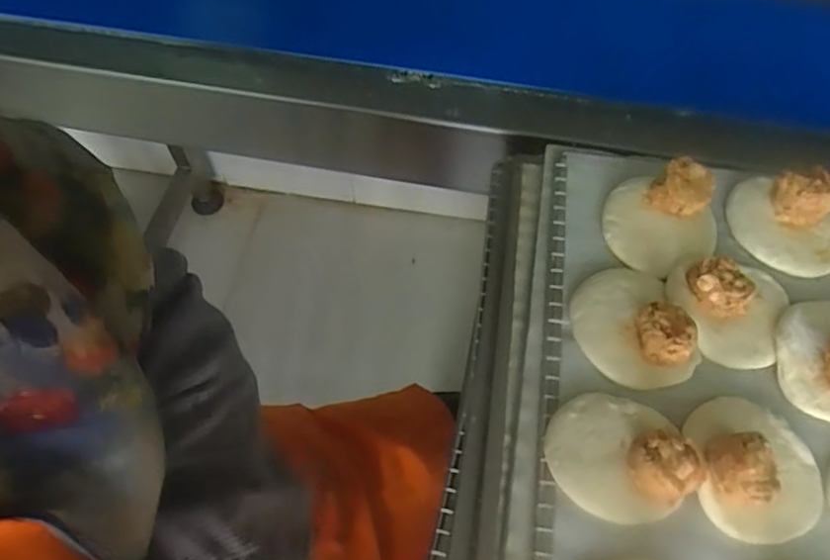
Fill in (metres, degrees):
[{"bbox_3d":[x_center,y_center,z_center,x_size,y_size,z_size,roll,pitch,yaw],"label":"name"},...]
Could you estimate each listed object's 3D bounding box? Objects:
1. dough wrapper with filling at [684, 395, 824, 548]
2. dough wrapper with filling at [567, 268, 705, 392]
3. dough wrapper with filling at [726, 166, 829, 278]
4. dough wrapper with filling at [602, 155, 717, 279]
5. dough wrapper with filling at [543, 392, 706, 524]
[{"bbox_3d":[0.211,0.111,0.376,0.077,0.034,0.085,-6,62,-3],"label":"dough wrapper with filling"},{"bbox_3d":[0.149,0.028,0.419,0.071,0.031,0.088,-14,63,-7],"label":"dough wrapper with filling"},{"bbox_3d":[0.281,-0.047,0.458,0.090,0.038,0.073,36,68,18],"label":"dough wrapper with filling"},{"bbox_3d":[0.183,-0.048,0.455,0.076,0.034,0.080,3,62,2],"label":"dough wrapper with filling"},{"bbox_3d":[0.128,0.107,0.380,0.075,0.030,0.084,-41,69,-19],"label":"dough wrapper with filling"}]

